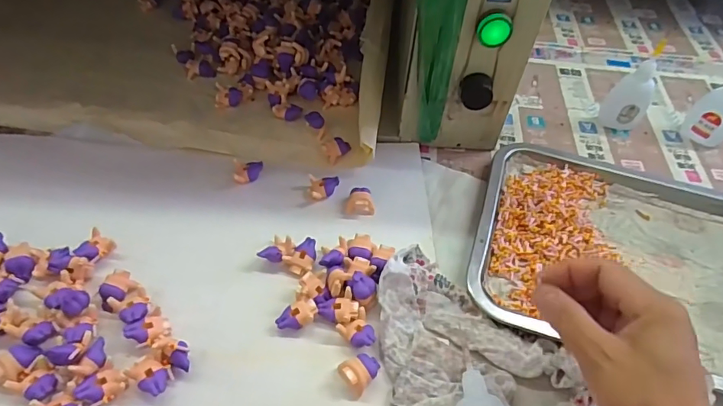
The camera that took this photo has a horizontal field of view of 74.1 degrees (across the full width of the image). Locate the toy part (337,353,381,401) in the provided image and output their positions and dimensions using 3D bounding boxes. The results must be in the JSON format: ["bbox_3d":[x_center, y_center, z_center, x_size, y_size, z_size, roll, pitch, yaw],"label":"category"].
[{"bbox_3d":[0.001,0.124,0.345,0.030,0.014,0.027,-14,54,-15],"label":"toy part"}]

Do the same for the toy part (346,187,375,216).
[{"bbox_3d":[0.000,-0.003,0.447,0.025,0.011,0.024,9,51,3],"label":"toy part"}]

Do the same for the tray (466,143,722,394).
[{"bbox_3d":[0.264,0.045,0.428,0.312,0.026,0.235,17,52,10],"label":"tray"}]

